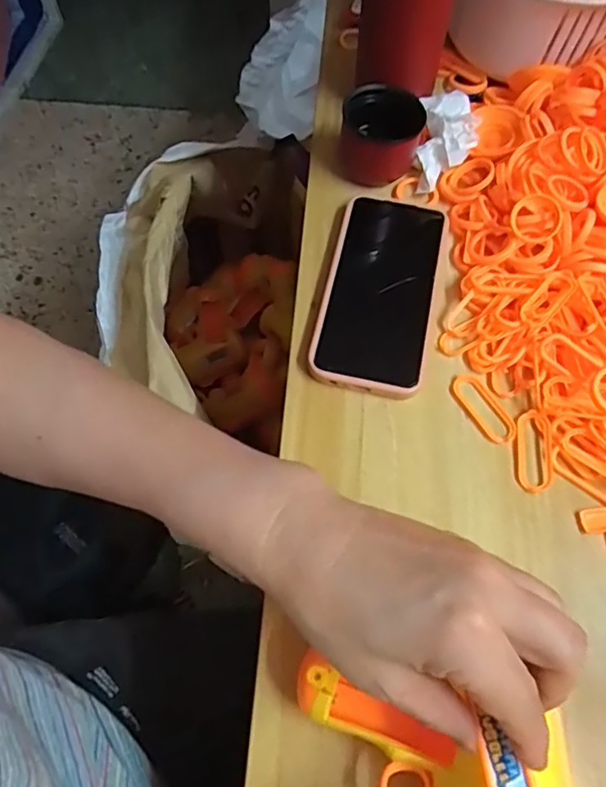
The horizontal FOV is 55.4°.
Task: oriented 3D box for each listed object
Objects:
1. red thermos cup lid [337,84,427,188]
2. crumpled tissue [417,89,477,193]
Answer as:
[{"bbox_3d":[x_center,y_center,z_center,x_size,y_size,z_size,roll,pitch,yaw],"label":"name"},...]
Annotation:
[{"bbox_3d":[0.062,-0.204,0.461,0.061,0.054,0.059,0,63,-1],"label":"red thermos cup lid"},{"bbox_3d":[0.119,-0.209,0.473,0.048,0.021,0.086,6,63,2],"label":"crumpled tissue"}]

